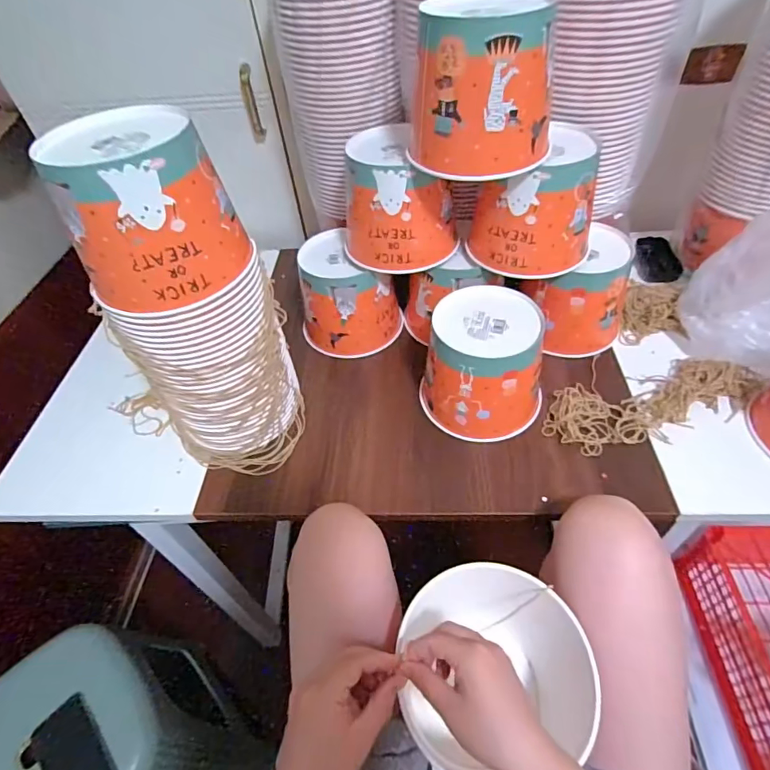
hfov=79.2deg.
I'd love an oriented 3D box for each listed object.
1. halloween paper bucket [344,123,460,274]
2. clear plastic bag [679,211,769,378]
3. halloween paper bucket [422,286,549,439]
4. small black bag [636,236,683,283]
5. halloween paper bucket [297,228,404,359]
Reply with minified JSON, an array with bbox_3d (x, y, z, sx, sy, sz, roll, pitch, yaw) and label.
[{"bbox_3d":[0.021,-0.242,0.616,0.145,0.137,0.125,12,51,16],"label":"halloween paper bucket"},{"bbox_3d":[0.492,-0.117,0.604,0.171,0.163,0.120,29,58,27],"label":"clear plastic bag"},{"bbox_3d":[0.128,-0.027,0.599,0.150,0.130,0.151,8,50,12],"label":"halloween paper bucket"},{"bbox_3d":[0.459,-0.213,0.788,0.056,0.011,0.111,-16,52,23],"label":"small black bag"},{"bbox_3d":[-0.053,-0.137,0.714,0.146,0.135,0.129,-7,49,-1],"label":"halloween paper bucket"}]

